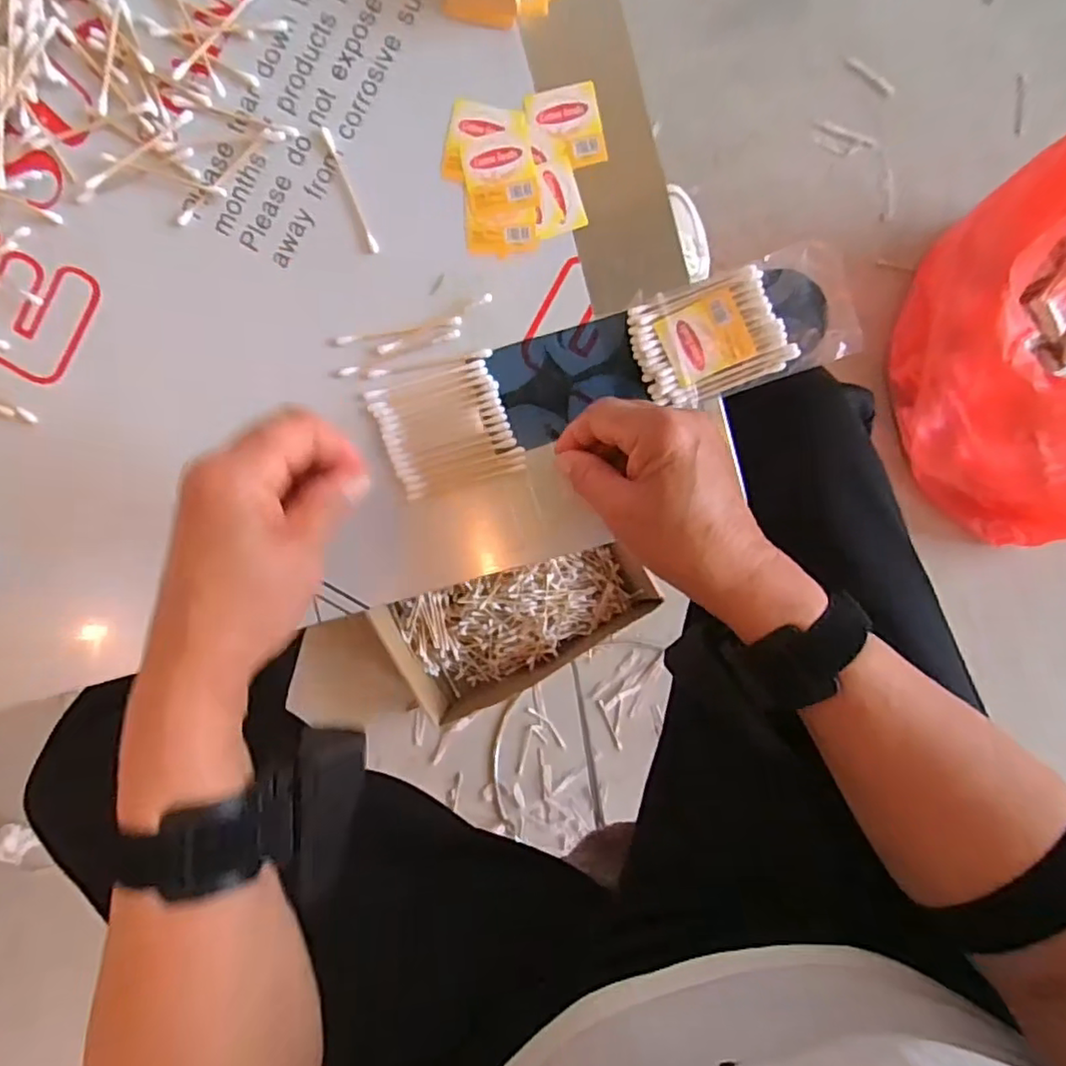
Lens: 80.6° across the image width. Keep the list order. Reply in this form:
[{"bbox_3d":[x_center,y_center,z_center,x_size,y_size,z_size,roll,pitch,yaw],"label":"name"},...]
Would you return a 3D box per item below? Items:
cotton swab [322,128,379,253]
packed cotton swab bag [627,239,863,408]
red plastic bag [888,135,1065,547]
[{"bbox_3d":[-0.103,-0.193,0.353,0.005,0.004,0.072,-23,95,3],"label":"cotton swab"},{"bbox_3d":[0.115,-0.113,0.346,0.116,0.013,0.064,-14,94,2],"label":"packed cotton swab bag"},{"bbox_3d":[0.615,-0.203,0.701,0.315,0.194,0.414,-14,94,2],"label":"red plastic bag"}]

